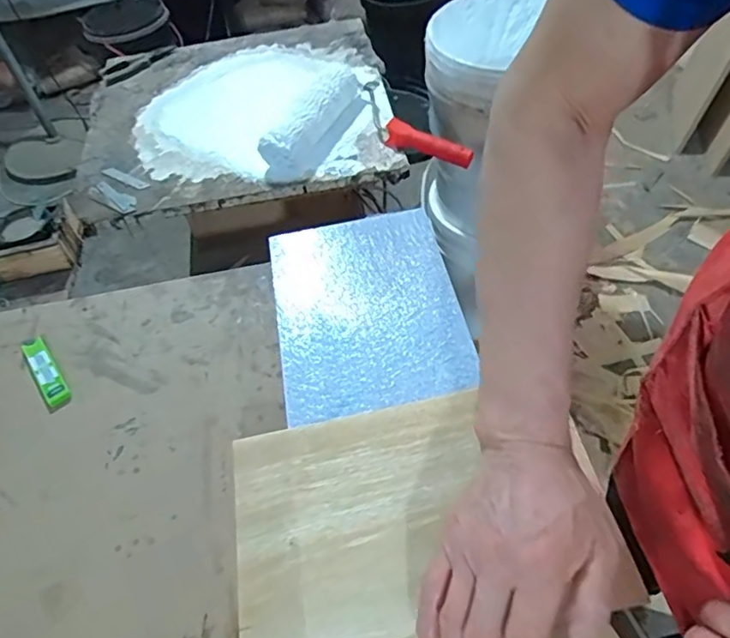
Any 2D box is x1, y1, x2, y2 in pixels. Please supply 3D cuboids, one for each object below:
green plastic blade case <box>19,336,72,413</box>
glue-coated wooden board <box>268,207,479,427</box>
[{"bbox_3d":[-0.369,0.059,0.657,0.029,0.015,0.112,-33,55,-19],"label":"green plastic blade case"},{"bbox_3d":[0.000,-0.018,0.628,0.193,0.007,0.264,-10,53,-4],"label":"glue-coated wooden board"}]

